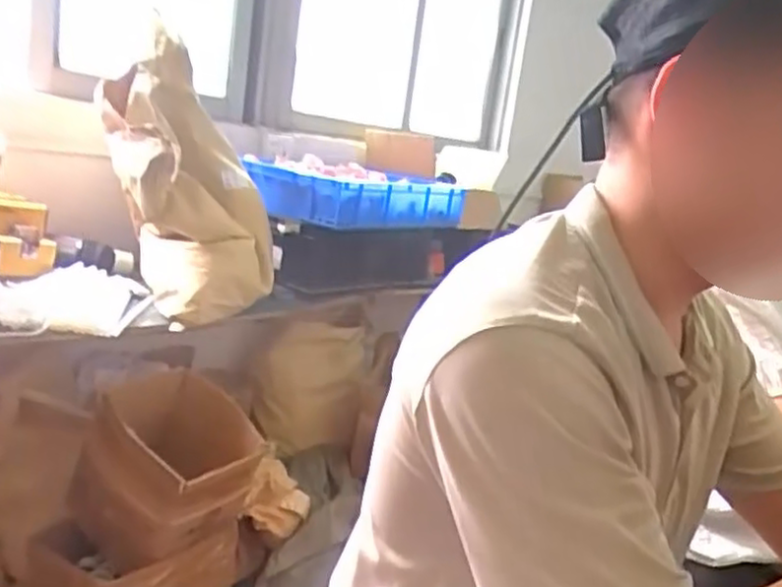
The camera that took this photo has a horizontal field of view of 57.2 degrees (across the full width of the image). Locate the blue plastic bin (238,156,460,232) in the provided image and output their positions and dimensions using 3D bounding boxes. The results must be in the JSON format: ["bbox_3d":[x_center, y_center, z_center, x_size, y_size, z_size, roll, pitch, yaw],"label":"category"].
[{"bbox_3d":[-0.069,-0.246,1.895,0.291,0.134,0.599,16,13,35],"label":"blue plastic bin"}]

